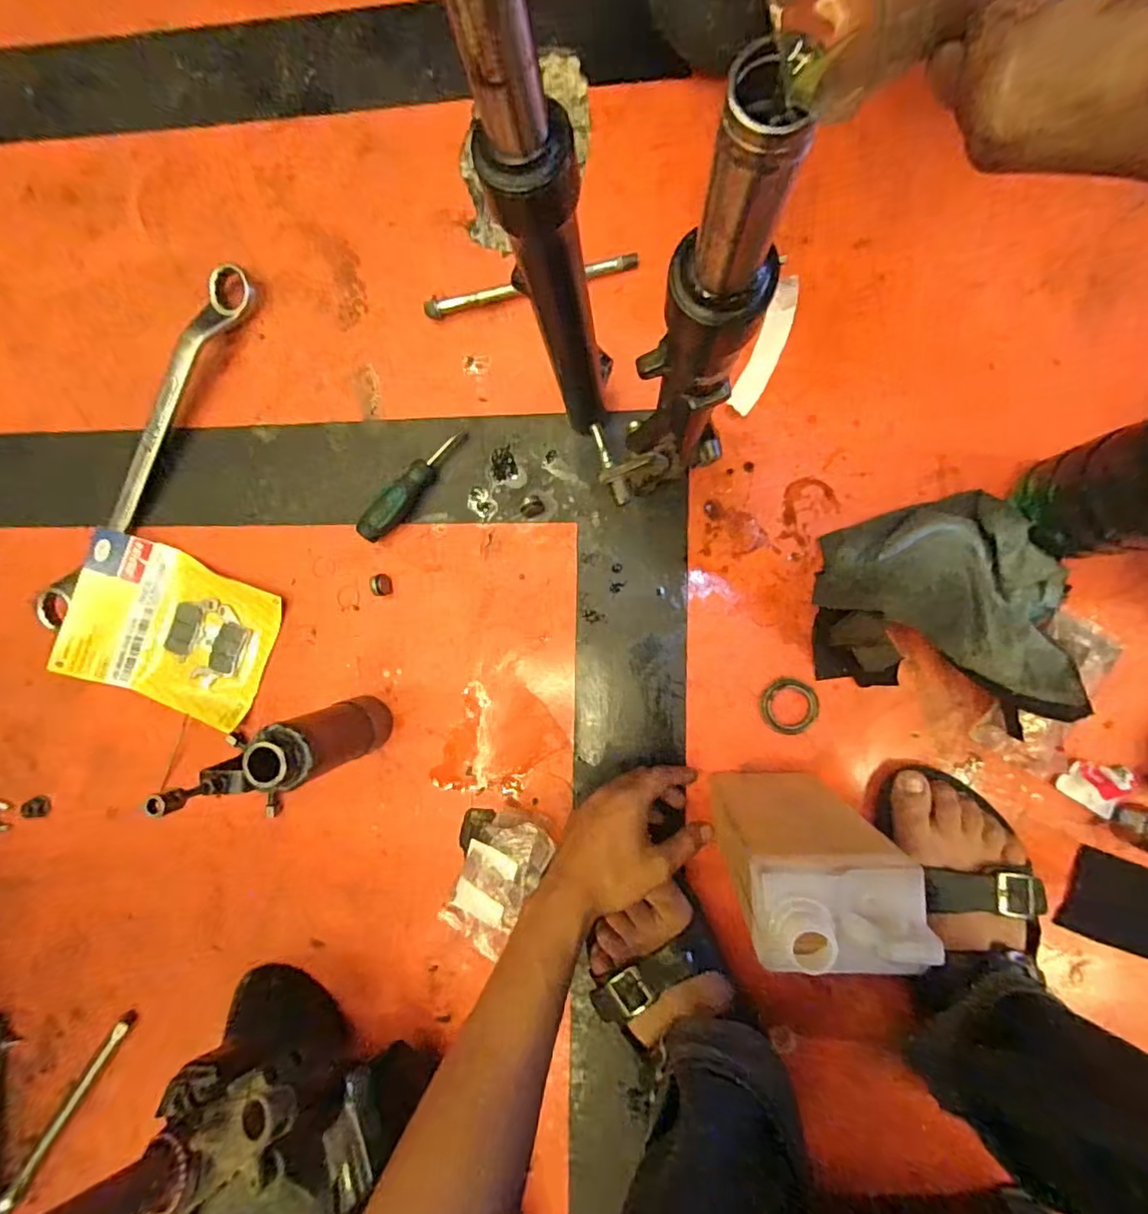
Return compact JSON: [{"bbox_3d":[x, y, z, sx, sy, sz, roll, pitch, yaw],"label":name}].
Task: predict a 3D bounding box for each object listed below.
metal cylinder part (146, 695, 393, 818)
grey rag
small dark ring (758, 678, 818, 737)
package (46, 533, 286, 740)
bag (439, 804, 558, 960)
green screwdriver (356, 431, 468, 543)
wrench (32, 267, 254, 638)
[{"bbox_3d":[-0.249,0.123,0.469,0.145,0.156,0.046,-16,87,5],"label":"metal cylinder part"},{"bbox_3d":[0.304,0.002,0.450,0.205,0.068,0.188,-1,88,6],"label":"grey rag"},{"bbox_3d":[0.192,0.088,0.493,0.051,0.010,0.049,0,89,6],"label":"small dark ring"},{"bbox_3d":[-0.401,0.024,0.548,0.197,0.023,0.142,22,91,6],"label":"package"},{"bbox_3d":[-0.079,0.250,0.507,0.083,0.028,0.133,24,91,6],"label":"bag"},{"bbox_3d":[-0.151,-0.113,0.520,0.132,0.021,0.026,-43,85,3],"label":"green screwdriver"},{"bbox_3d":[-0.432,-0.158,0.553,0.043,0.025,0.403,30,92,6],"label":"wrench"}]

